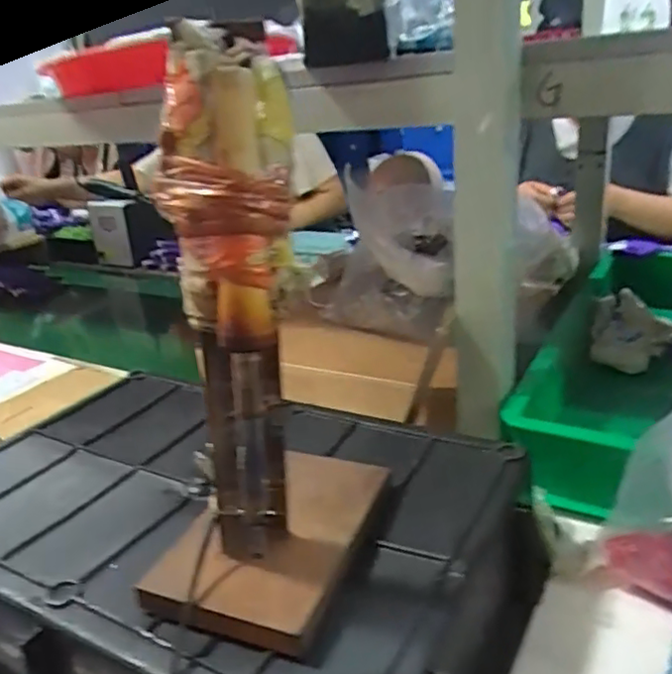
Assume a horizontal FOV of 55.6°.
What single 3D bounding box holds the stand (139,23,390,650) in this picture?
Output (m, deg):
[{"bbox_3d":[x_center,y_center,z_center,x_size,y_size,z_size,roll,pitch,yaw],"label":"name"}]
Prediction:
[{"bbox_3d":[-0.042,0.001,0.342,0.098,0.281,0.137,4,24,22],"label":"stand"}]

